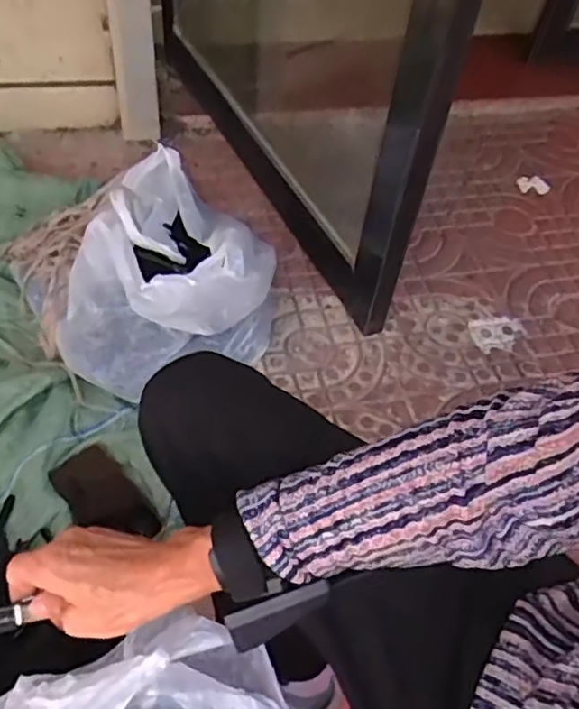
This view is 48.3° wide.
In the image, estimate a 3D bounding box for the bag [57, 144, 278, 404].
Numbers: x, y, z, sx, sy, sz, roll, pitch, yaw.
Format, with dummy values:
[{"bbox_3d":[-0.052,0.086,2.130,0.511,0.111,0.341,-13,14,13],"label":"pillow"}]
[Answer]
[{"bbox_3d":[-0.169,-0.138,0.993,0.292,0.213,0.405,19,52,9],"label":"bag"}]

